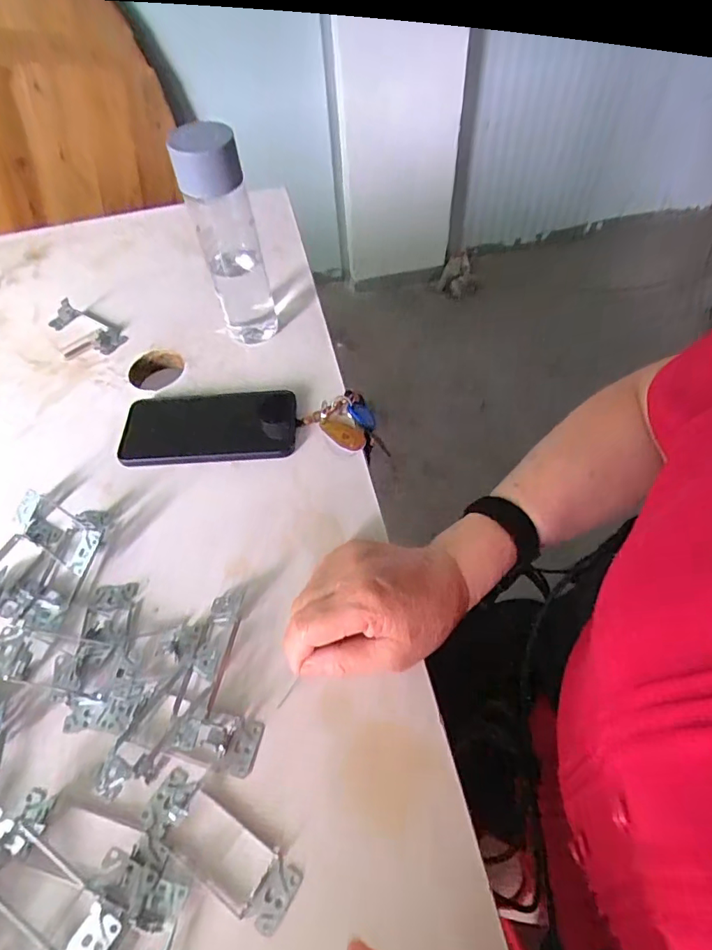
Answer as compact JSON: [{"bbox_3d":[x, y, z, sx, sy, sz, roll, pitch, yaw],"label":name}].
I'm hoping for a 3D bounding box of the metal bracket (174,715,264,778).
[{"bbox_3d":[-0.092,0.174,0.337,0.052,0.023,0.033,8,57,10],"label":"metal bracket"}]

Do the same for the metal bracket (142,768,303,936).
[{"bbox_3d":[-0.086,0.227,0.307,0.106,0.016,0.042,24,61,19],"label":"metal bracket"}]

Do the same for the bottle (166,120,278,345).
[{"bbox_3d":[-0.124,-0.226,0.502,0.056,0.203,0.053,-9,56,-2],"label":"bottle"}]

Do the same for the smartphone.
[{"bbox_3d":[-0.141,-0.045,0.490,0.160,0.018,0.073,-3,56,2],"label":"smartphone"}]

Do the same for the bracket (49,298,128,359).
[{"bbox_3d":[-0.315,-0.170,0.588,0.065,0.021,0.094,-36,61,-18],"label":"bracket"}]

